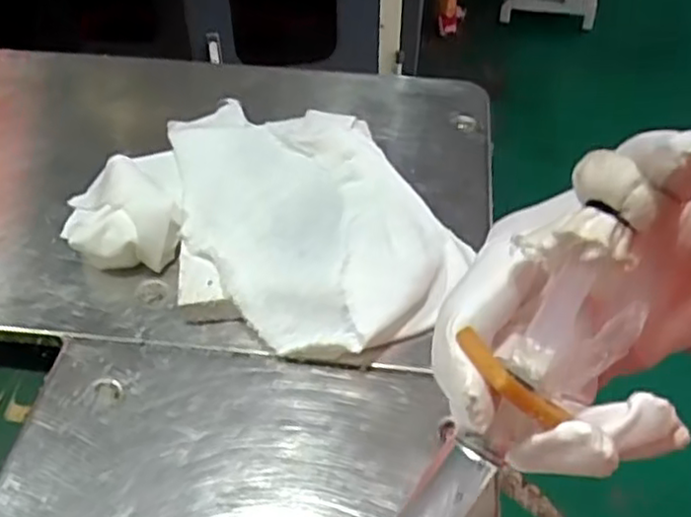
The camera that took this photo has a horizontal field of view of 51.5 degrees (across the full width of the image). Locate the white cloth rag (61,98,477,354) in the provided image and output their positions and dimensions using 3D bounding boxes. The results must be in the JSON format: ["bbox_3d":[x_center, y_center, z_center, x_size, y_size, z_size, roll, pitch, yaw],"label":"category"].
[{"bbox_3d":[-0.042,-0.035,0.449,0.232,0.031,0.176,20,49,19],"label":"white cloth rag"}]

